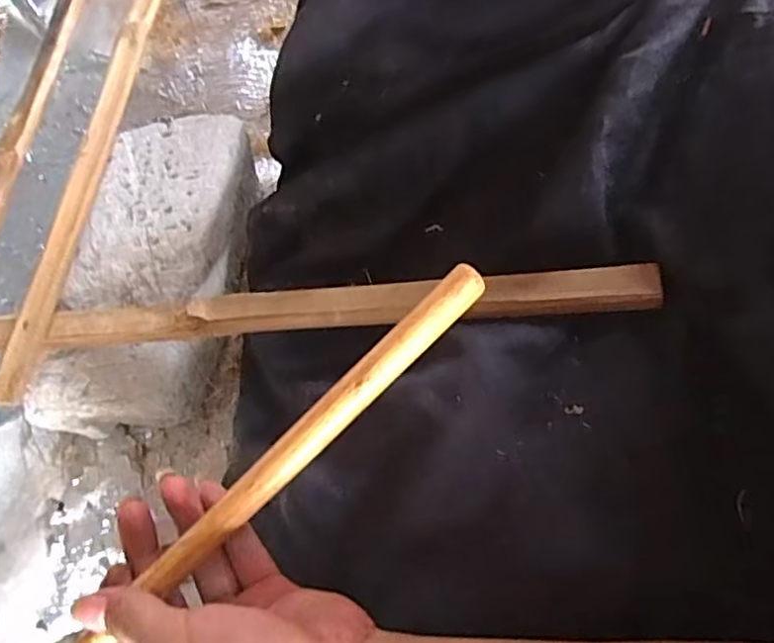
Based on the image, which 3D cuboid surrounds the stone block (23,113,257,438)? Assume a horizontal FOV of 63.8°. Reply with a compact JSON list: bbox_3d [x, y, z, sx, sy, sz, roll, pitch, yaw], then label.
[{"bbox_3d":[-0.167,-0.033,0.479,0.102,0.096,0.245,13,78,4],"label":"stone block"}]

